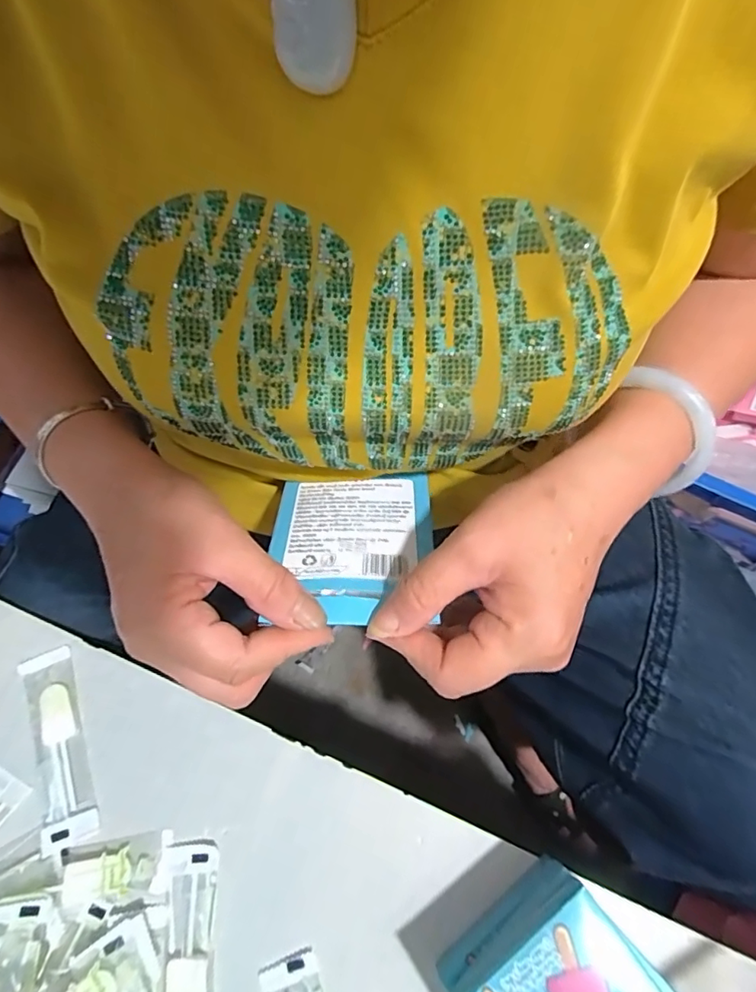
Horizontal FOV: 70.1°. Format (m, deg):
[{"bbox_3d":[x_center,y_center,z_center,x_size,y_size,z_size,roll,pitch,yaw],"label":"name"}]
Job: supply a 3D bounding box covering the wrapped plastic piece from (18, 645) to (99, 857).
[{"bbox_3d":[-0.202,0.155,0.339,0.032,0.006,0.114,-21,68,-7],"label":"wrapped plastic piece"}]

